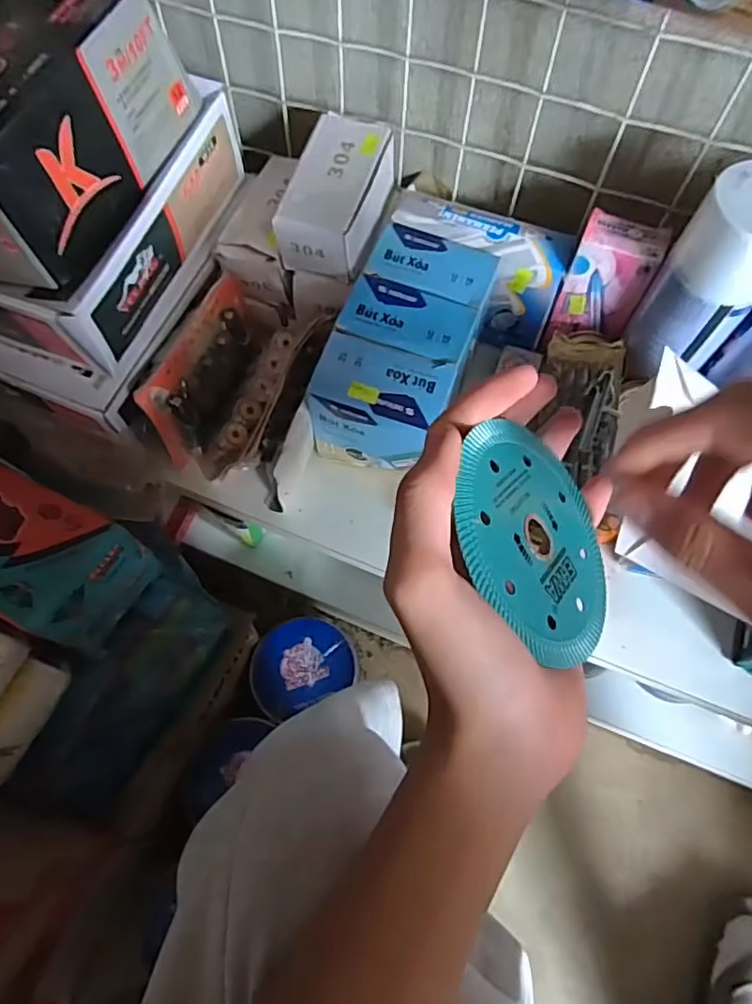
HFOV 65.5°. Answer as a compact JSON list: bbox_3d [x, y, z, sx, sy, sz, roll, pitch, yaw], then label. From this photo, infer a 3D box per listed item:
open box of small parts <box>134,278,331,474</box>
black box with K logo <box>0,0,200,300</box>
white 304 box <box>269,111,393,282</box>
[{"bbox_3d":[-0.100,-0.094,0.471,0.106,0.085,0.149,19,66,8],"label":"open box of small parts"},{"bbox_3d":[-0.233,-0.248,0.370,0.154,0.087,0.187,19,66,8],"label":"black box with K logo"},{"bbox_3d":[-0.028,-0.232,0.445,0.063,0.050,0.113,18,66,8],"label":"white 304 box"}]

